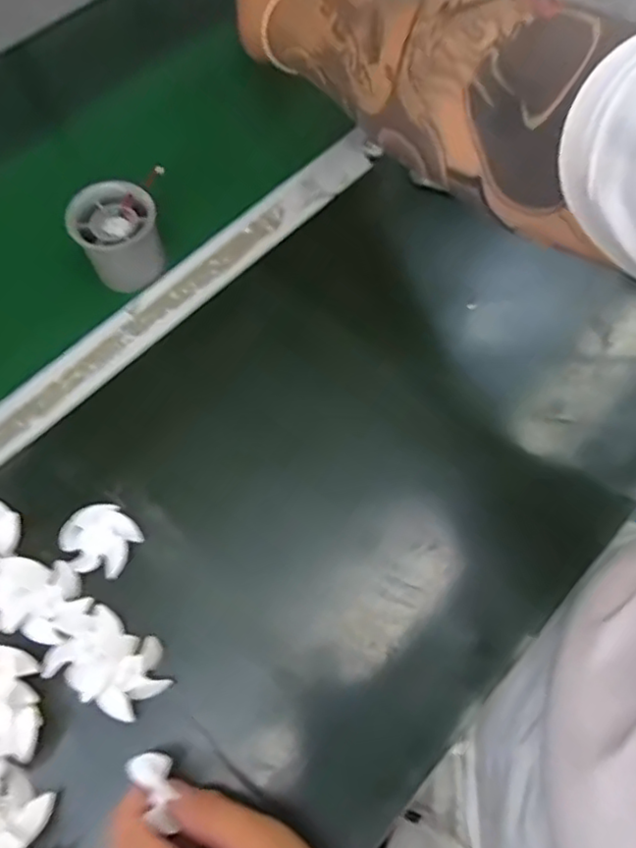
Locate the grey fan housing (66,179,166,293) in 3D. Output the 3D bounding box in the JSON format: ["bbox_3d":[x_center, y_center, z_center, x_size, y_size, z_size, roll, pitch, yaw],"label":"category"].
[{"bbox_3d":[-0.136,-0.128,0.443,0.054,0.054,0.052,0,66,0],"label":"grey fan housing"}]

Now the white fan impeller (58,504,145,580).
[{"bbox_3d":[-0.129,0.069,0.379,0.039,0.019,0.039,0,66,0],"label":"white fan impeller"}]

